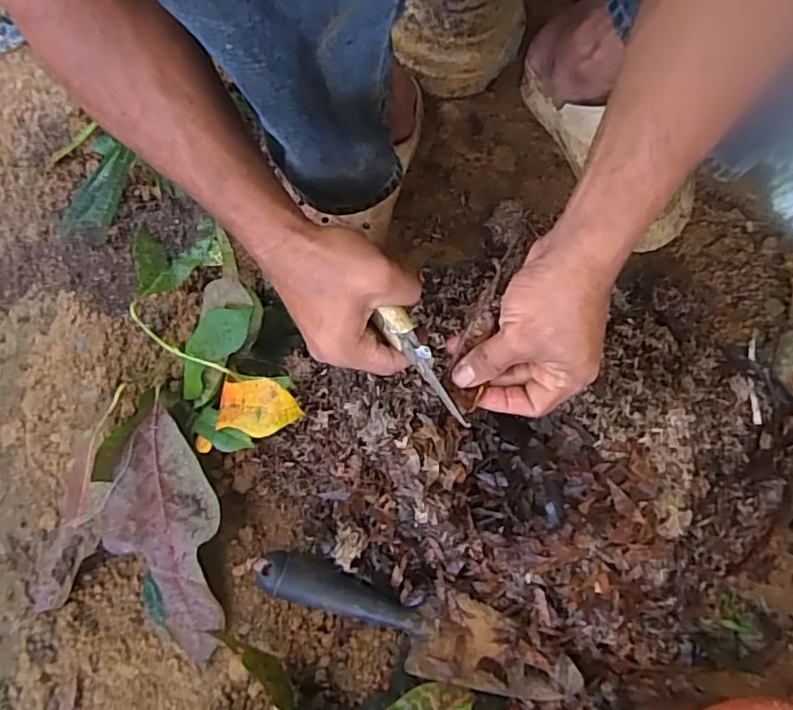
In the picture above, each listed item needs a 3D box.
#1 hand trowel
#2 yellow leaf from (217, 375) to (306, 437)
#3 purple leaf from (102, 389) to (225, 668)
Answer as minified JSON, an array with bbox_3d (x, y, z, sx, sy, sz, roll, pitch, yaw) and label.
[{"bbox_3d":[0.016,0.213,0.452,0.253,0.032,0.061,12,75,6],"label":"hand trowel"},{"bbox_3d":[-0.112,0.041,0.463,0.077,0.019,0.043,5,82,35],"label":"yellow leaf"},{"bbox_3d":[-0.190,0.147,0.487,0.092,0.039,0.208,-13,89,-1],"label":"purple leaf"}]

